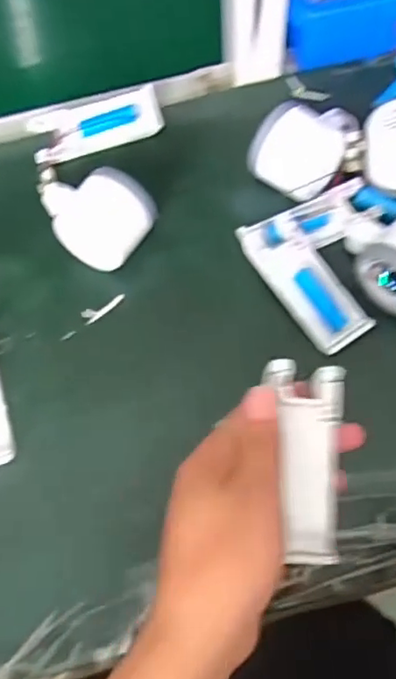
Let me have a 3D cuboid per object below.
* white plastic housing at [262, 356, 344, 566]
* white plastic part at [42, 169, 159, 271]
[{"bbox_3d":[0.060,0.066,0.320,0.042,0.011,0.105,-1,79,2],"label":"white plastic housing"},{"bbox_3d":[-0.078,-0.093,0.437,0.084,0.042,0.059,32,72,15],"label":"white plastic part"}]

